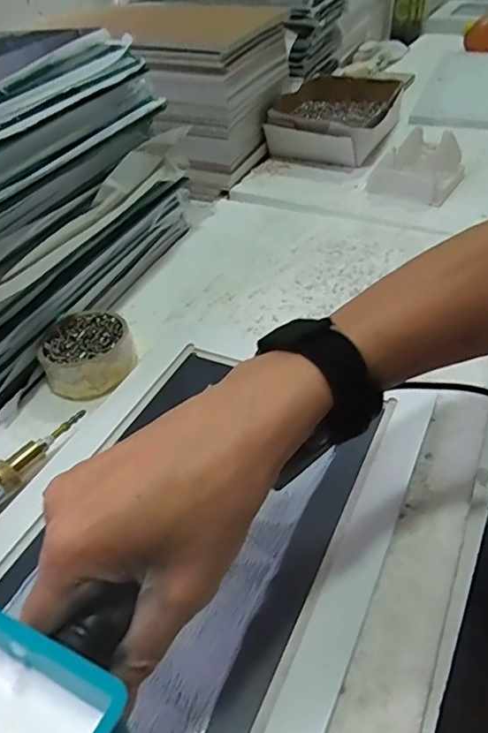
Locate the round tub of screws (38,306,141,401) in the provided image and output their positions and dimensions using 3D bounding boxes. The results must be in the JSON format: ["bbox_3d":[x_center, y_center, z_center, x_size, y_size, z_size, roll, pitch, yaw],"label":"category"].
[{"bbox_3d":[-0.146,-0.013,0.502,0.081,0.040,0.084,-4,43,3],"label":"round tub of screws"}]

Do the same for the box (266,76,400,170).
[{"bbox_3d":[0.151,-0.411,0.885,0.178,0.076,0.275,11,45,20],"label":"box"}]

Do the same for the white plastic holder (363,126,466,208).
[{"bbox_3d":[0.245,-0.275,0.742,0.101,0.060,0.138,23,46,23],"label":"white plastic holder"}]

